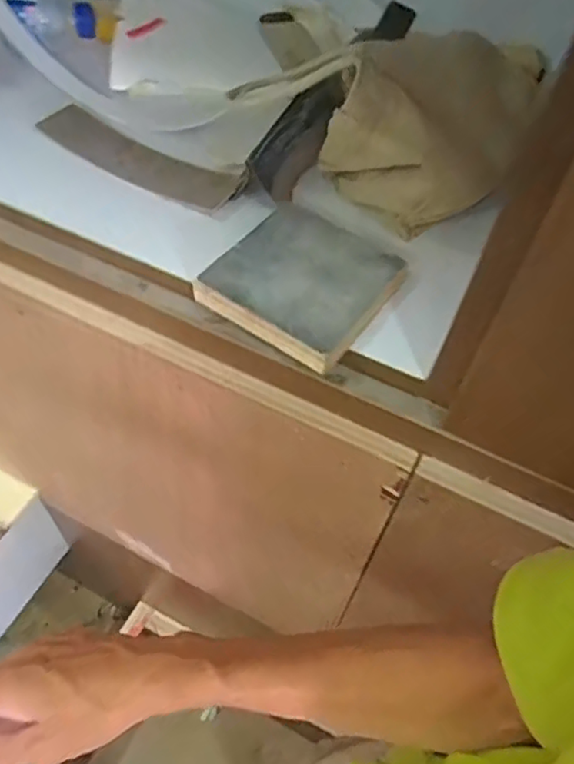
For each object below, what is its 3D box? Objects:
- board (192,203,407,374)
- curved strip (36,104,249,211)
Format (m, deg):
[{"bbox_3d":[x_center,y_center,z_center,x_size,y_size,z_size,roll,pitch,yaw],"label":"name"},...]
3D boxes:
[{"bbox_3d":[0.015,-0.076,0.437,0.115,0.018,0.121,33,58,18],"label":"board"},{"bbox_3d":[-0.126,-0.196,0.526,0.191,0.020,0.045,24,55,12],"label":"curved strip"}]

